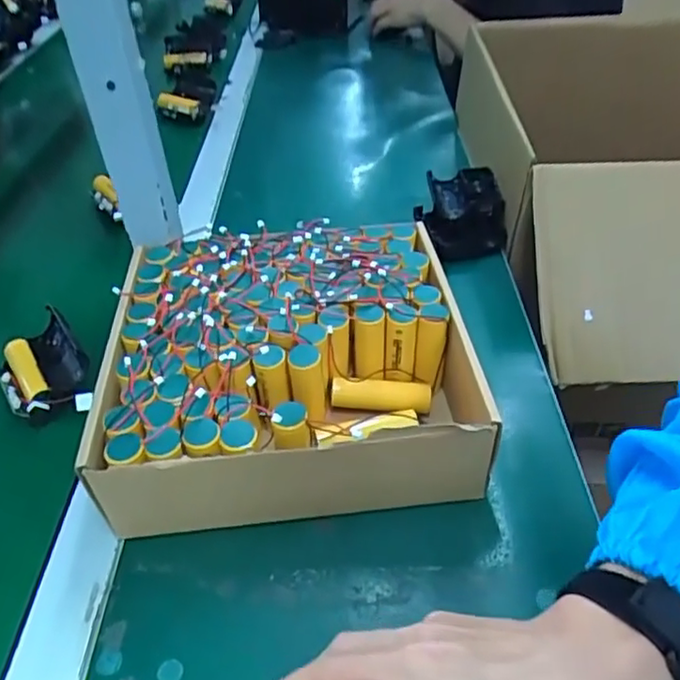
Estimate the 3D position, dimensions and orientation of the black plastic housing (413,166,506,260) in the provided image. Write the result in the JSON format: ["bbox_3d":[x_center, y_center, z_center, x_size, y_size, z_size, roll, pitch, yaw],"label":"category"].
[{"bbox_3d":[0.120,-0.126,0.630,0.083,0.039,0.115,-3,42,-1],"label":"black plastic housing"}]

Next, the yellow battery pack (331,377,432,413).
[{"bbox_3d":[0.029,0.040,0.448,0.070,0.021,0.022,2,42,5],"label":"yellow battery pack"}]

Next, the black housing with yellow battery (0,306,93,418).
[{"bbox_3d":[-0.233,0.018,0.483,0.059,0.034,0.095,-27,48,-24],"label":"black housing with yellow battery"}]

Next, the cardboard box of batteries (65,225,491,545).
[{"bbox_3d":[-0.030,0.011,0.452,0.249,0.080,0.229,-5,42,-3],"label":"cardboard box of batteries"}]

